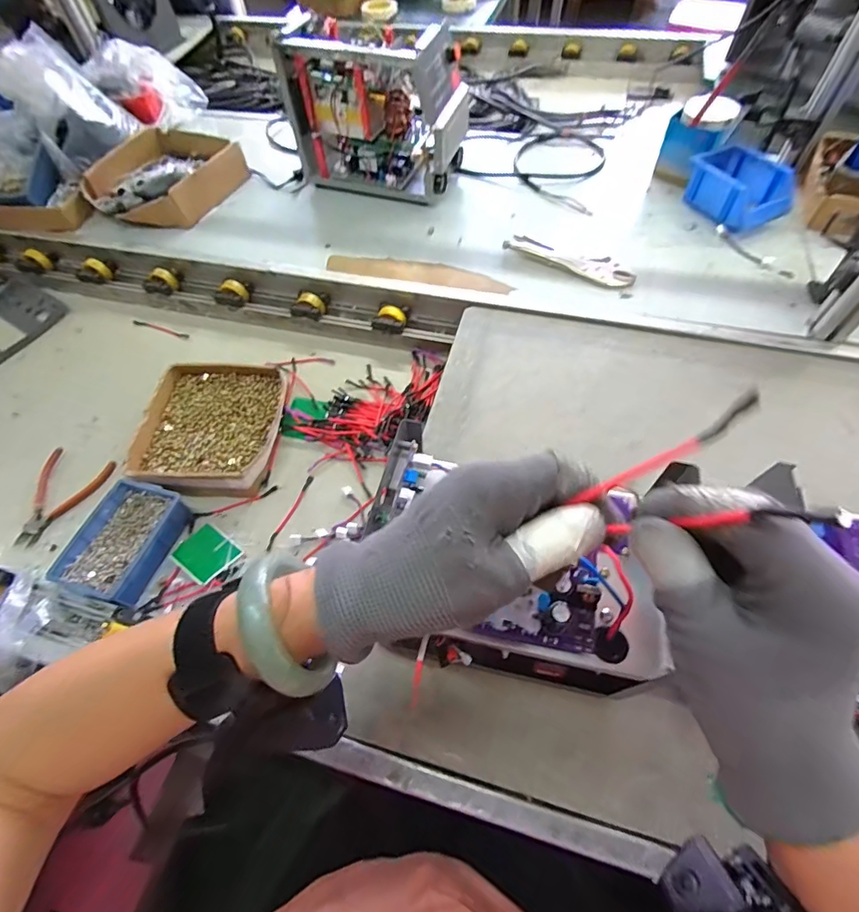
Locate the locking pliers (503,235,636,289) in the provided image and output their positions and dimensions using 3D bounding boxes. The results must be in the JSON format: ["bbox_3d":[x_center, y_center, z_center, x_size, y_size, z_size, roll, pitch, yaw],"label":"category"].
[{"bbox_3d":[0.231,-0.325,0.763,0.212,0.011,0.054,30,66,18],"label":"locking pliers"}]

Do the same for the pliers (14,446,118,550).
[{"bbox_3d":[-0.544,0.059,0.669,0.105,0.013,0.148,9,61,8],"label":"pliers"}]

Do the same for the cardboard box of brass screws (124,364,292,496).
[{"bbox_3d":[-0.324,-0.042,0.698,0.206,0.046,0.223,0,59,3],"label":"cardboard box of brass screws"}]

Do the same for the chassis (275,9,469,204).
[{"bbox_3d":[-0.091,-0.607,0.827,0.297,0.218,0.132,15,62,11],"label":"chassis"}]

